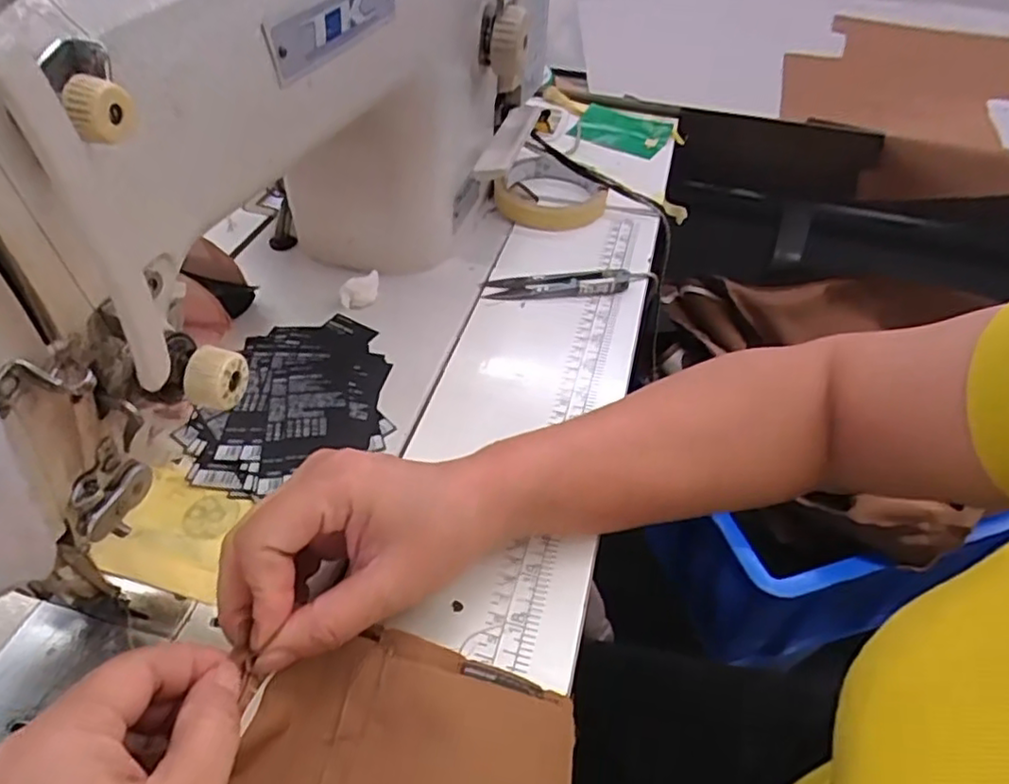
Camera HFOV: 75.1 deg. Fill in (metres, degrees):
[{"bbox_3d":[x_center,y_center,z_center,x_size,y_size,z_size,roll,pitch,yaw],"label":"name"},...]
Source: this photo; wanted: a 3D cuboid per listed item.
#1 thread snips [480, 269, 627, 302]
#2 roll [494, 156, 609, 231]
[{"bbox_3d":[0.037,-0.076,0.459,0.103,0.011,0.024,-2,45,-6],"label":"thread snips"},{"bbox_3d":[0.034,-0.164,0.534,0.083,0.021,0.089,2,45,-2],"label":"roll"}]

